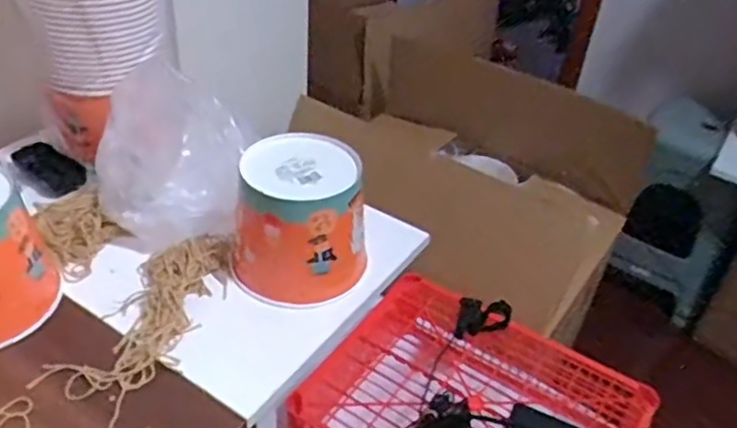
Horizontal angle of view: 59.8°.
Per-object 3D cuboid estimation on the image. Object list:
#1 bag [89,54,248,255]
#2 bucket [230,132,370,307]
[{"bbox_3d":[-0.220,-0.058,0.728,0.170,0.174,0.118,-6,40,-15],"label":"bag"},{"bbox_3d":[-0.077,0.007,0.710,0.135,0.133,0.133,4,38,-3],"label":"bucket"}]

